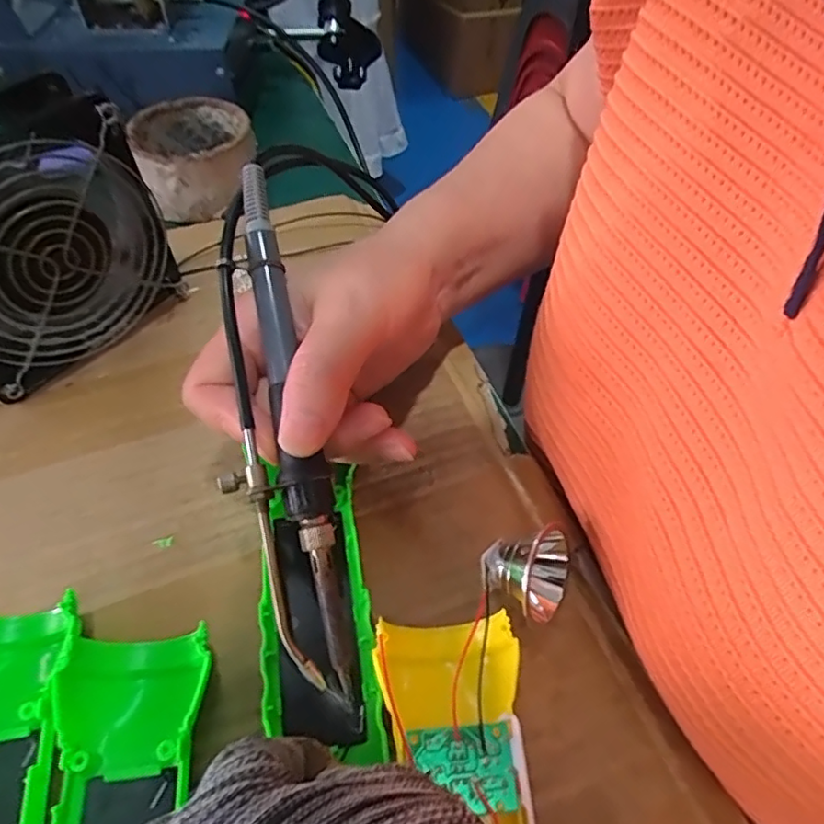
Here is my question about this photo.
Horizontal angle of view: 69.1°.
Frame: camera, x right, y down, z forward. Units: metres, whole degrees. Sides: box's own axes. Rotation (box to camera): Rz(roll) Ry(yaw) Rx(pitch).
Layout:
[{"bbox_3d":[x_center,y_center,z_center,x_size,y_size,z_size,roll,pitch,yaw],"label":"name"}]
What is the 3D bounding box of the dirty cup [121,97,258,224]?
[{"bbox_3d":[-0.151,-0.179,0.419,0.079,0.048,0.077,1,53,-1],"label":"dirty cup"}]

